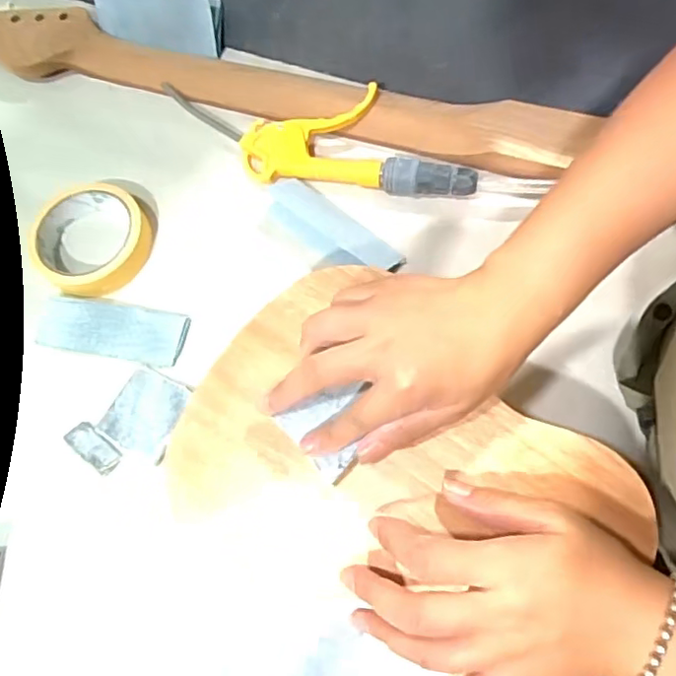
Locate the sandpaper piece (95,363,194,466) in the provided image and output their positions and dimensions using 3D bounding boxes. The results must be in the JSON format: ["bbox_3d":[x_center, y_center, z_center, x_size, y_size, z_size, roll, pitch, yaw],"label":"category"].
[{"bbox_3d":[-0.137,0.052,0.429,0.052,0.004,0.057,24,72,12],"label":"sandpaper piece"}]

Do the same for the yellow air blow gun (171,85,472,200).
[{"bbox_3d":[-0.021,-0.169,0.501,0.266,0.032,0.089,7,67,6],"label":"yellow air blow gun"}]

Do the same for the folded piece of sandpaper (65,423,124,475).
[{"bbox_3d":[-0.173,0.078,0.423,0.041,0.011,0.020,35,72,17],"label":"folded piece of sandpaper"}]

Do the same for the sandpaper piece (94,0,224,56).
[{"bbox_3d":[-0.168,-0.297,0.550,0.123,0.051,0.011,11,44,4],"label":"sandpaper piece"}]

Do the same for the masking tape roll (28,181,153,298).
[{"bbox_3d":[-0.202,-0.080,0.483,0.087,0.024,0.092,-1,66,3],"label":"masking tape roll"}]

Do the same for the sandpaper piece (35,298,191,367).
[{"bbox_3d":[-0.175,-0.007,0.457,0.117,0.006,0.042,9,67,7],"label":"sandpaper piece"}]

